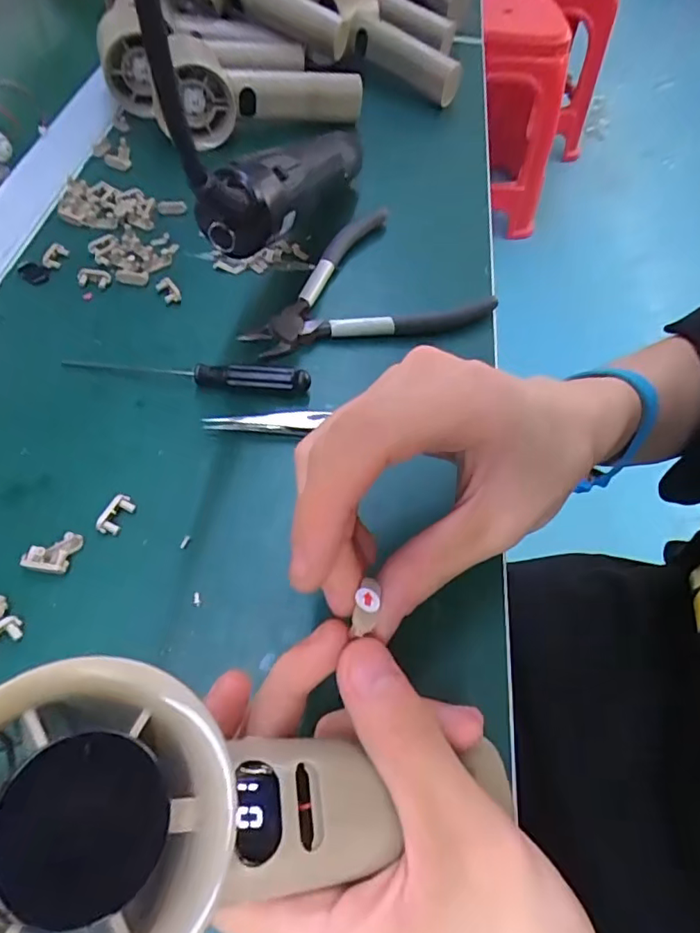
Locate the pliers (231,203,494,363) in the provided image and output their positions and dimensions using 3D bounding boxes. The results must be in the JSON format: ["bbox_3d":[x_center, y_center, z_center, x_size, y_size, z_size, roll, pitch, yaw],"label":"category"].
[{"bbox_3d":[0.003,-0.102,0.324,0.137,0.012,0.106,-34,65,-24],"label":"pliers"}]

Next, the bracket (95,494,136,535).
[{"bbox_3d":[-0.107,0.021,0.245,0.010,0.006,0.019,22,58,9],"label":"bracket"}]

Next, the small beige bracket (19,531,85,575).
[{"bbox_3d":[-0.129,0.036,0.233,0.019,0.006,0.018,11,57,2],"label":"small beige bracket"}]

